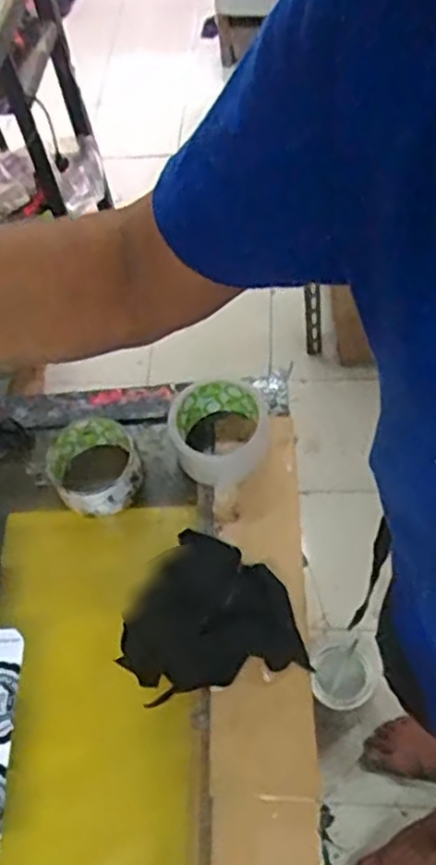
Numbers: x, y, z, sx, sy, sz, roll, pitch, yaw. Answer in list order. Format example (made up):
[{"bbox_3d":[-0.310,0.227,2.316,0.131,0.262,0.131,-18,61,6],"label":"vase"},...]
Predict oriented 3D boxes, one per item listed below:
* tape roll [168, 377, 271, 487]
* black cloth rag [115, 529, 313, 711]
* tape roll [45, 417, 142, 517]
[{"bbox_3d":[0.002,-0.002,0.669,0.088,0.053,0.096,-2,55,4],"label":"tape roll"},{"bbox_3d":[-0.015,0.144,0.593,0.143,0.037,0.130,-14,55,-4],"label":"black cloth rag"},{"bbox_3d":[-0.116,0.029,0.667,0.079,0.042,0.092,-24,57,-11],"label":"tape roll"}]

